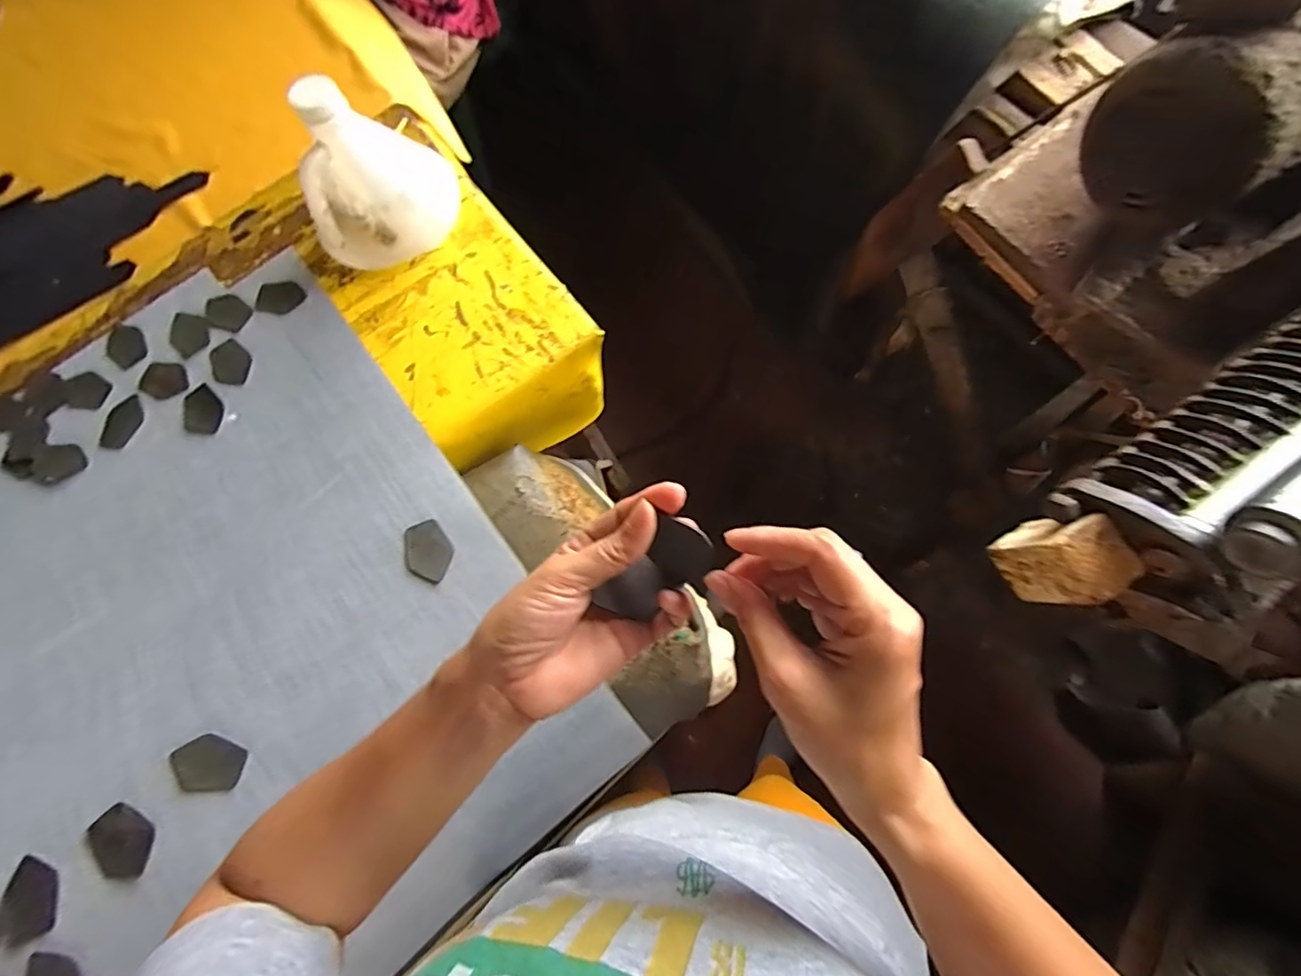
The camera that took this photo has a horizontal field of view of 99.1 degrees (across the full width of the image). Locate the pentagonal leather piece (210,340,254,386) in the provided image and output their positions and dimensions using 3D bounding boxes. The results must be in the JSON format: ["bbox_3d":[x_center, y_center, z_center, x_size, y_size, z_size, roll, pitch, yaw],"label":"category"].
[{"bbox_3d":[-0.426,-0.125,0.562,0.053,0.004,0.038,39,80,12],"label":"pentagonal leather piece"}]

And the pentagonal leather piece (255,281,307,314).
[{"bbox_3d":[-0.389,-0.200,0.581,0.054,0.004,0.038,12,76,6],"label":"pentagonal leather piece"}]

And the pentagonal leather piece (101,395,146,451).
[{"bbox_3d":[-0.527,-0.064,0.556,0.041,0.009,0.056,19,77,8],"label":"pentagonal leather piece"}]

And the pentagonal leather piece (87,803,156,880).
[{"bbox_3d":[-0.391,0.263,0.410,0.051,0.004,0.043,38,86,7],"label":"pentagonal leather piece"}]

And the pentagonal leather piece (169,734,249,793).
[{"bbox_3d":[-0.342,0.214,0.429,0.053,0.005,0.039,-3,75,2],"label":"pentagonal leather piece"}]

